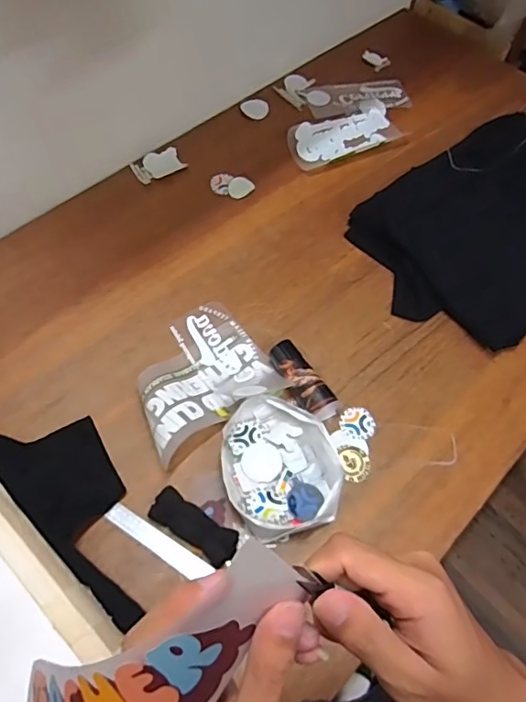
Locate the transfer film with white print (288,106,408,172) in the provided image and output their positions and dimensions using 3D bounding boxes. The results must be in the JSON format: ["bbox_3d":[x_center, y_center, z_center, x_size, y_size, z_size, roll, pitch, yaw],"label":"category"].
[{"bbox_3d":[0.183,-0.470,1.152,0.257,0.026,0.131,-23,65,-15],"label":"transfer film with white print"}]

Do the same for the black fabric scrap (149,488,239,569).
[{"bbox_3d":[-0.094,0.243,0.730,0.129,0.022,0.050,33,64,14],"label":"black fabric scrap"}]

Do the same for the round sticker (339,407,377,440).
[{"bbox_3d":[0.150,0.114,0.836,0.055,0.006,0.054,1,61,-3],"label":"round sticker"}]

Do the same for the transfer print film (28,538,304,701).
[{"bbox_3d":[-0.047,0.138,0.217,0.146,0.050,0.053,-42,69,4],"label":"transfer print film"}]

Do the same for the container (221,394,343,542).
[{"bbox_3d":[0.022,0.163,0.773,0.159,0.046,0.201,-20,64,-13],"label":"container"}]

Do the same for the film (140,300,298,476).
[{"bbox_3d":[-0.108,0.025,0.831,0.228,0.063,0.210,-32,68,-19],"label":"film"}]

